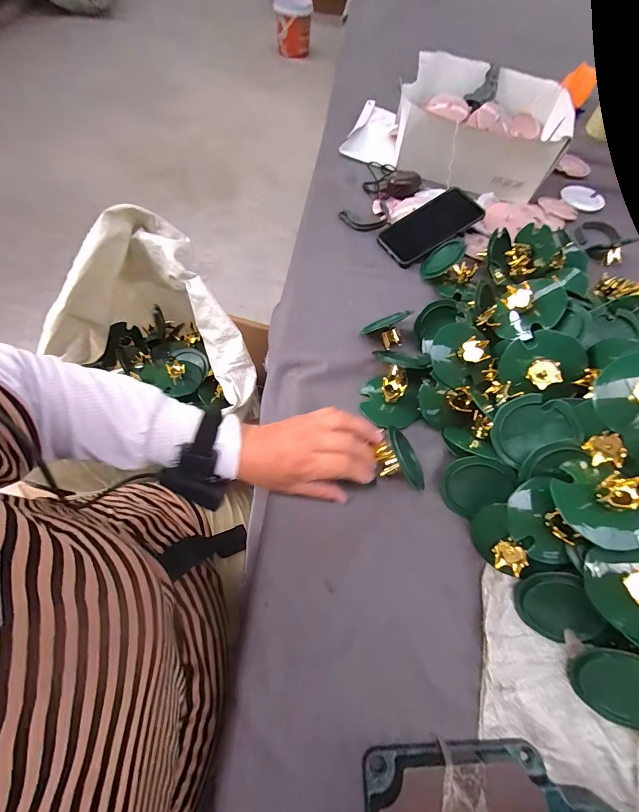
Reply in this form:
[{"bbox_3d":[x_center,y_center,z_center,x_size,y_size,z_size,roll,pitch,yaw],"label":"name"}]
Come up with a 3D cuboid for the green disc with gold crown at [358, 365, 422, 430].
[{"bbox_3d":[0.091,-0.007,0.441,0.075,0.051,0.069,1,61,-1],"label":"green disc with gold crown"}]

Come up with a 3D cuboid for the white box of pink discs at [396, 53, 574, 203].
[{"bbox_3d":[0.302,-0.543,0.663,0.298,0.103,0.281,18,62,5],"label":"white box of pink discs"}]

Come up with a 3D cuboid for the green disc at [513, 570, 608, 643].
[{"bbox_3d":[0.223,0.191,0.327,0.064,0.009,0.070,6,110,18],"label":"green disc"}]

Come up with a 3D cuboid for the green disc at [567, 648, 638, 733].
[{"bbox_3d":[0.264,0.245,0.298,0.074,0.009,0.071,6,103,26],"label":"green disc"}]

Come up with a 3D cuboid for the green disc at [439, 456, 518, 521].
[{"bbox_3d":[0.164,0.086,0.366,0.064,0.070,0.006,24,21,19],"label":"green disc"}]

